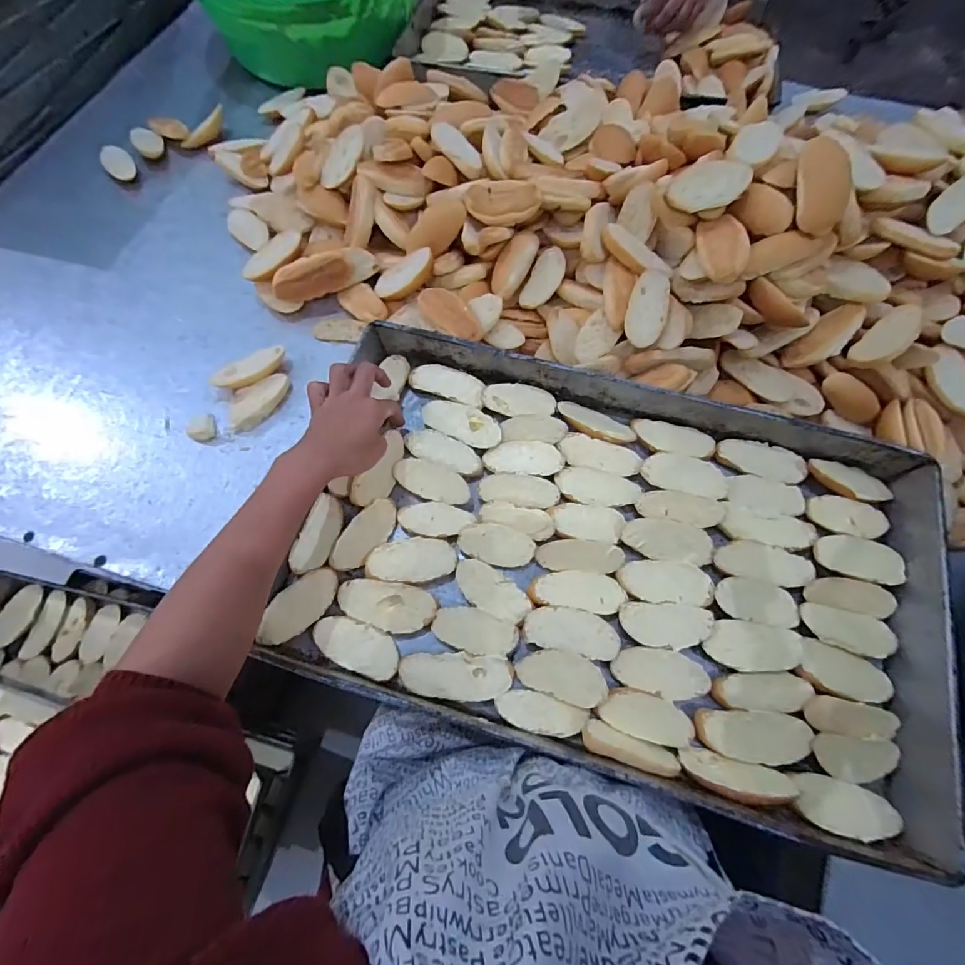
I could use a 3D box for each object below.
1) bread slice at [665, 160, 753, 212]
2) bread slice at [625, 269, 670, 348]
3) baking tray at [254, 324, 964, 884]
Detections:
[{"bbox_3d":[0.235,-0.307,0.473,0.080,0.018,0.044,-2,103,5],"label":"bread slice"},{"bbox_3d":[0.181,-0.193,0.497,0.040,0.012,0.091,14,86,6],"label":"bread slice"},{"bbox_3d":[0.123,0.070,0.453,0.589,0.057,0.361,15,69,6],"label":"baking tray"}]

